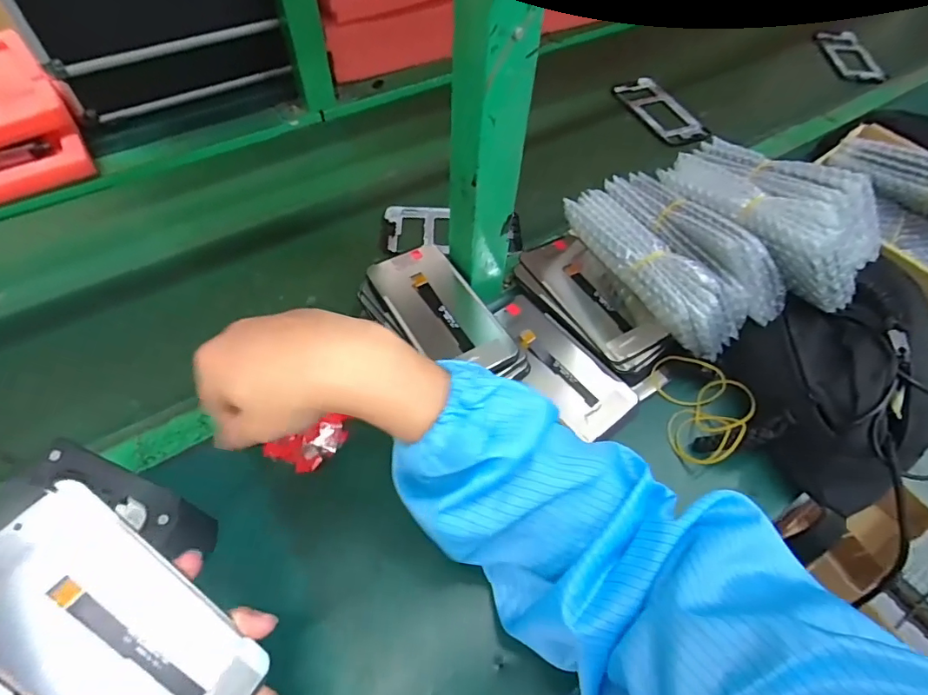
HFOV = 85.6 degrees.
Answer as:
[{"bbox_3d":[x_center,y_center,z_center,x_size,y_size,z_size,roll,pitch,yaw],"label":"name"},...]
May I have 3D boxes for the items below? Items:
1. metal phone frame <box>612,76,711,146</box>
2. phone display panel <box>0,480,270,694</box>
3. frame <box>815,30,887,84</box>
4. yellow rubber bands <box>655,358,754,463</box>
[{"bbox_3d":[0.285,-0.346,0.729,0.073,0.010,0.161,-18,59,-14],"label":"metal phone frame"},{"bbox_3d":[-0.175,0.147,0.255,0.152,0.005,0.073,50,49,-12],"label":"phone display panel"},{"bbox_3d":[0.635,-0.482,0.827,0.073,0.008,0.163,5,56,0],"label":"frame"},{"bbox_3d":[0.215,0.053,0.441,0.069,0.037,0.100,-2,57,-5],"label":"yellow rubber bands"}]

